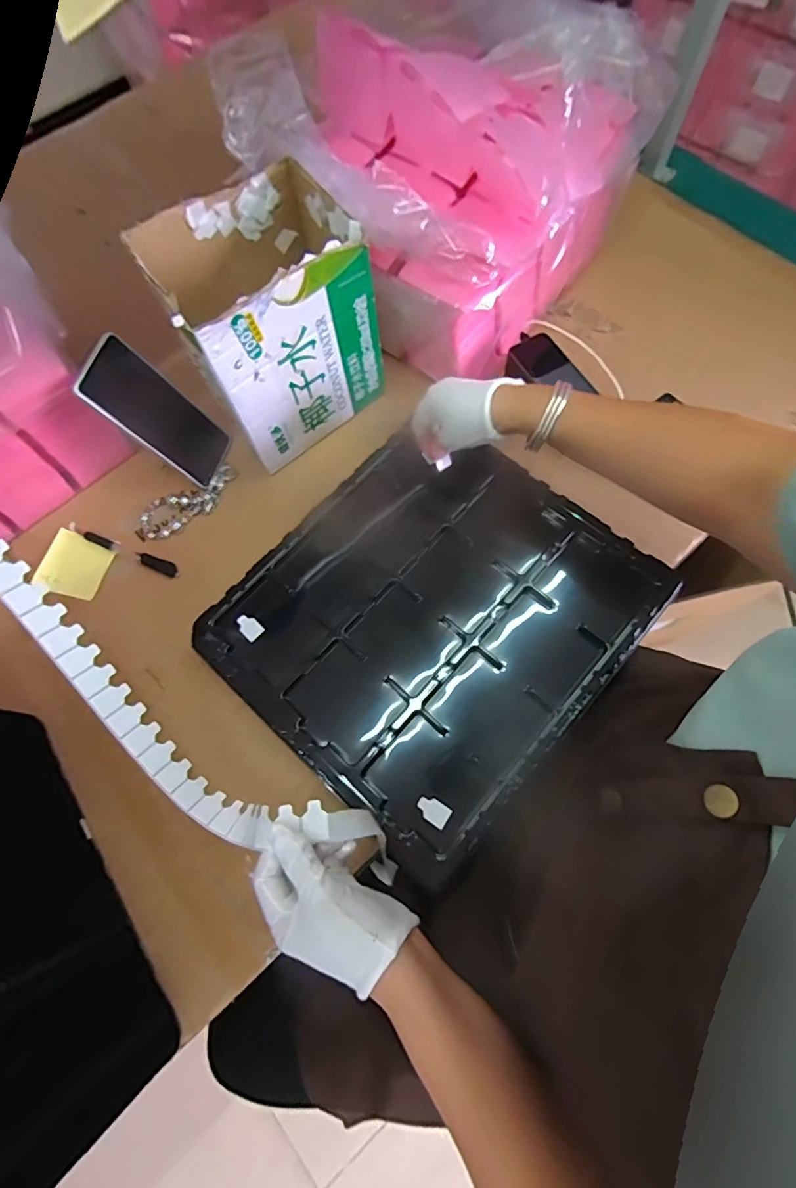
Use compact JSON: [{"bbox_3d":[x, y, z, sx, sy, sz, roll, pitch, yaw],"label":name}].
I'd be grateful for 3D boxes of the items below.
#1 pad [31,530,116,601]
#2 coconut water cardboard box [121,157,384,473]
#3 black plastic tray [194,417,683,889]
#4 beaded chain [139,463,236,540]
[{"bbox_3d":[-0.363,-0.033,0.572,0.075,0.005,0.070,14,72,8],"label":"pad"},{"bbox_3d":[-0.131,-0.282,0.541,0.184,0.191,0.165,-31,72,-8],"label":"coconut water cardboard box"},{"bbox_3d":[0.032,0.017,0.506,0.328,0.020,0.360,40,77,15],"label":"black plastic tray"},{"bbox_3d":[-0.242,-0.106,0.592,0.122,0.007,0.050,-31,72,-8],"label":"beaded chain"}]

